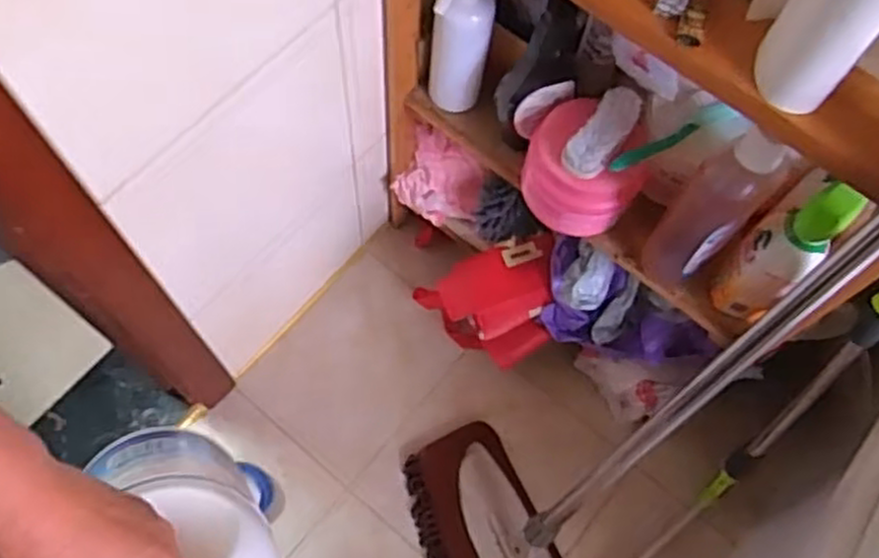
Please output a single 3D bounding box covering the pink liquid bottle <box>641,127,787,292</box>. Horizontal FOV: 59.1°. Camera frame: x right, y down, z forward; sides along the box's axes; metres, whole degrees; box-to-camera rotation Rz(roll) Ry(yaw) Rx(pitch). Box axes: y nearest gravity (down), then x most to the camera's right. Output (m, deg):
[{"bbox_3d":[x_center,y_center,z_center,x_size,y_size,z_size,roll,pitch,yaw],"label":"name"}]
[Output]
[{"bbox_3d":[0.267,-0.060,0.783,0.069,0.218,0.058,39,71,13],"label":"pink liquid bottle"}]

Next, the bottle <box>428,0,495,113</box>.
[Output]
[{"bbox_3d":[0.024,-0.262,0.838,0.061,0.223,0.054,9,67,1],"label":"bottle"}]

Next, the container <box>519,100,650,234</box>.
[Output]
[{"bbox_3d":[0.158,-0.124,0.858,0.134,0.115,0.110,31,69,10],"label":"container"}]

